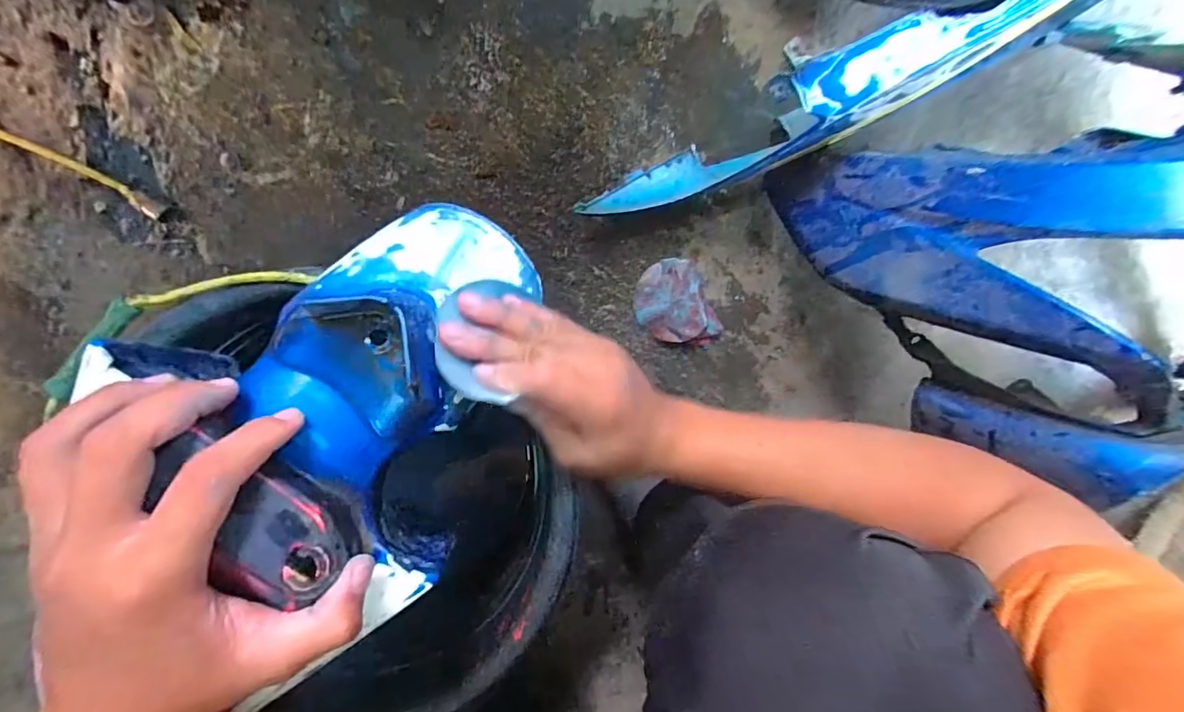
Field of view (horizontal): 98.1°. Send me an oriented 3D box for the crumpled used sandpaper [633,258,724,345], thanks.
[{"bbox_3d":[0.095,-0.057,0.590,0.083,0.022,0.102,-23,97,-1],"label":"crumpled used sandpaper"}]

